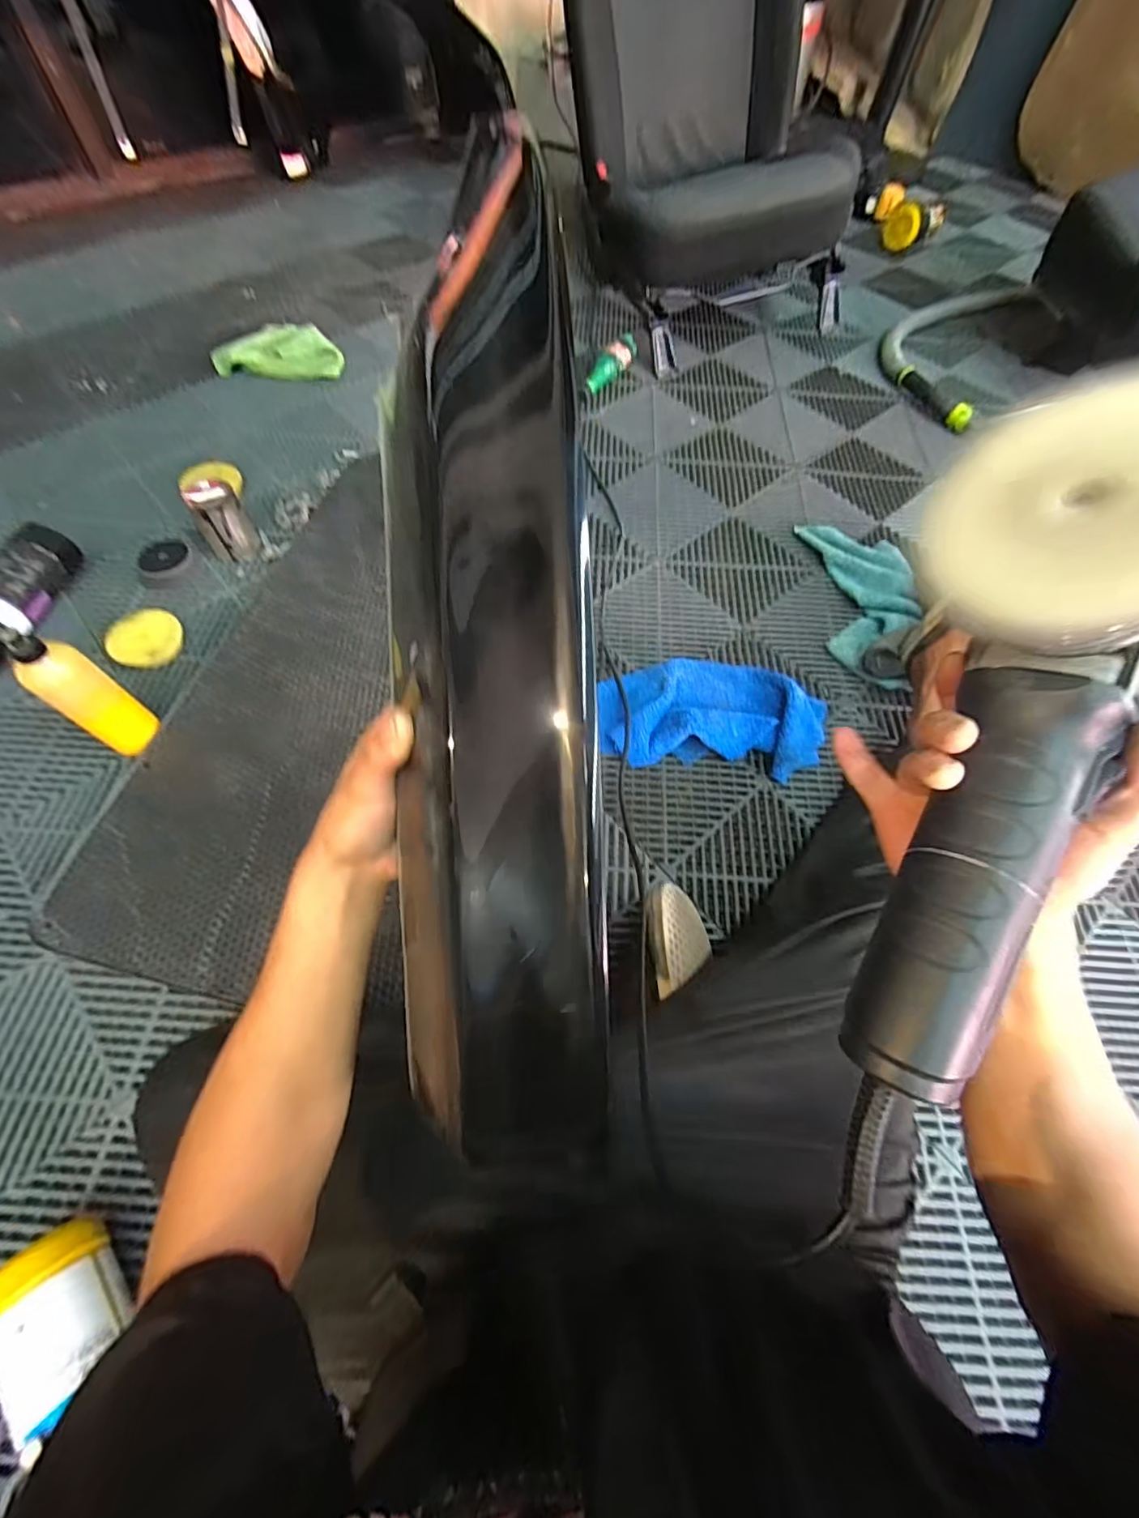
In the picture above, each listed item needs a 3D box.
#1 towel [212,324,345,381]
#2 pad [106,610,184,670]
[{"bbox_3d":[-0.607,-0.869,1.175,0.287,0.030,0.174,10,63,4],"label":"towel"},{"bbox_3d":[-0.630,-0.179,0.819,0.098,0.039,0.101,34,67,15],"label":"pad"}]

